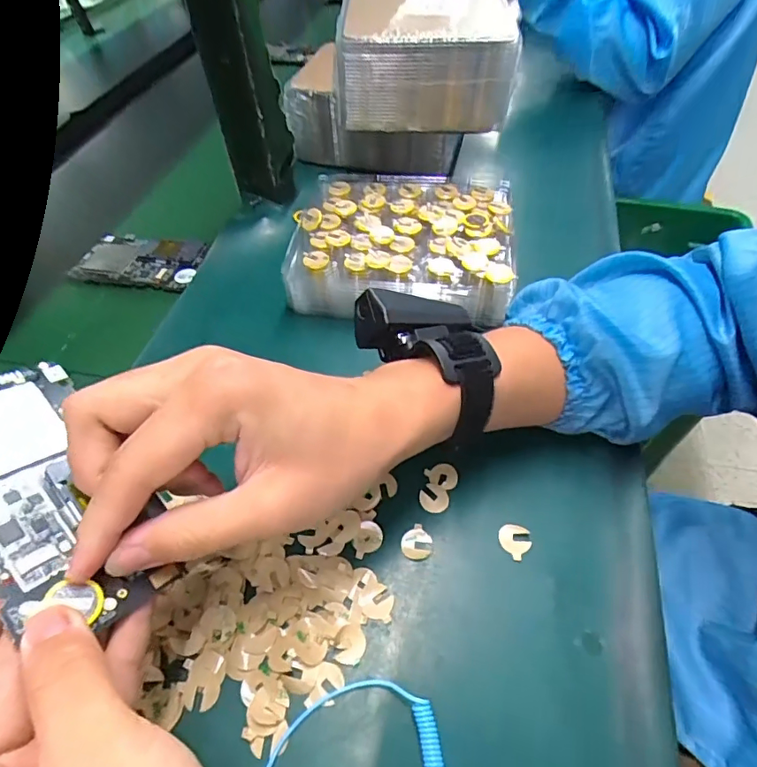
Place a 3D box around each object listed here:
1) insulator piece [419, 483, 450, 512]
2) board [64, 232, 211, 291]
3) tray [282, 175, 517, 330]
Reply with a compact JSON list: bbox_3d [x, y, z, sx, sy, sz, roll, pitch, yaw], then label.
[{"bbox_3d":[0.033,0.067,0.294,0.017,0.004,0.017,-3,51,4],"label":"insulator piece"},{"bbox_3d":[-0.222,-0.114,0.456,0.118,0.010,0.066,8,53,12],"label":"board"},{"bbox_3d":[0.018,-0.118,0.416,0.182,0.045,0.149,1,52,7],"label":"tray"}]

